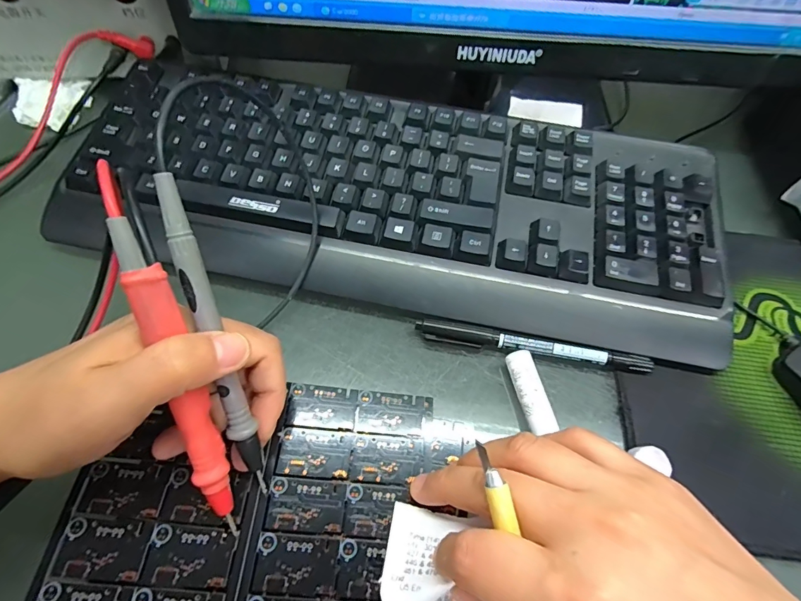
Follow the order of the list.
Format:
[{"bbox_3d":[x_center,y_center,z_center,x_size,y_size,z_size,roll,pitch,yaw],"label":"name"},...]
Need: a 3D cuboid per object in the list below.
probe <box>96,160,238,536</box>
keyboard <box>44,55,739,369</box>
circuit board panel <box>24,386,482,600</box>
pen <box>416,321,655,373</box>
[{"bbox_3d":[-0.089,0.029,0.164,0.013,0.010,0.158,-12,106,-7],"label":"probe"},{"bbox_3d":[-0.002,-0.076,0.280,0.421,0.028,0.162,11,68,2],"label":"keyboard"},{"bbox_3d":[-0.060,0.110,0.192,0.177,0.004,0.146,11,60,-2],"label":"circuit board panel"},{"bbox_3d":[0.079,0.029,0.249,0.138,0.011,0.010,9,61,2],"label":"pen"}]

